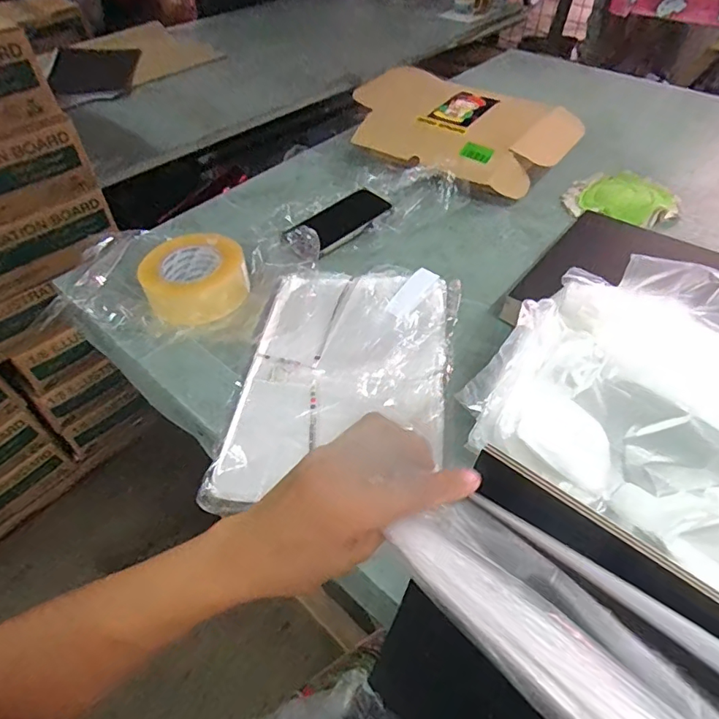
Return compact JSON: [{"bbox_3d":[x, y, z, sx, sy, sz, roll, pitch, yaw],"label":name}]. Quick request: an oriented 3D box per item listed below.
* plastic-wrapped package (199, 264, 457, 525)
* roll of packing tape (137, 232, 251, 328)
[{"bbox_3d":[-0.013,0.009,0.539,0.221,0.030,0.327,6,48,7],"label":"plastic-wrapped package"},{"bbox_3d":[-0.211,-0.107,0.632,0.118,0.050,0.112,-1,48,1],"label":"roll of packing tape"}]

